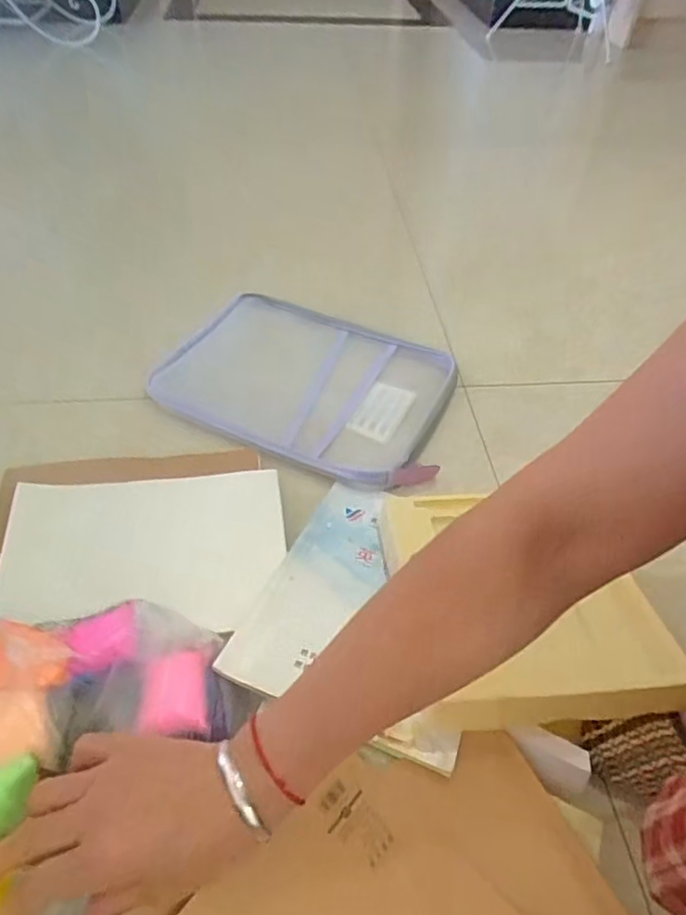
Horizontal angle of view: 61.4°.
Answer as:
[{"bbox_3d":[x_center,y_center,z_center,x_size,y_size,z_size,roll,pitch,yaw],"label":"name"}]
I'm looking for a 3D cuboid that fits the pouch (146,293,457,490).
[{"bbox_3d":[-0.046,-0.091,0.723,0.345,0.037,0.255,20,51,14],"label":"pouch"}]

